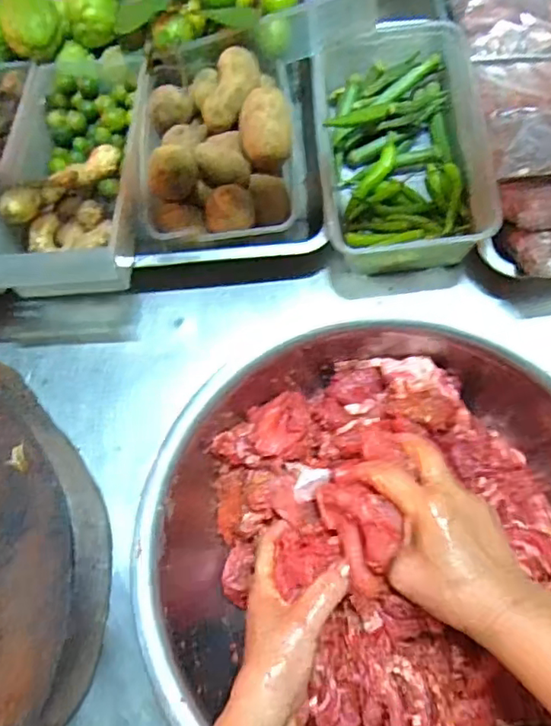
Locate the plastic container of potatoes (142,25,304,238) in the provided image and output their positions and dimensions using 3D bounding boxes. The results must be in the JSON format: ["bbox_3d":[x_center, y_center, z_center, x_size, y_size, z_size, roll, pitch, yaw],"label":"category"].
[{"bbox_3d":[-0.060,-0.232,0.611,0.160,0.088,0.221,-5,74,4],"label":"plastic container of potatoes"}]

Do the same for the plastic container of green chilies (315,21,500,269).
[{"bbox_3d":[0.127,-0.229,0.611,0.163,0.071,0.260,-5,73,3],"label":"plastic container of green chilies"}]

